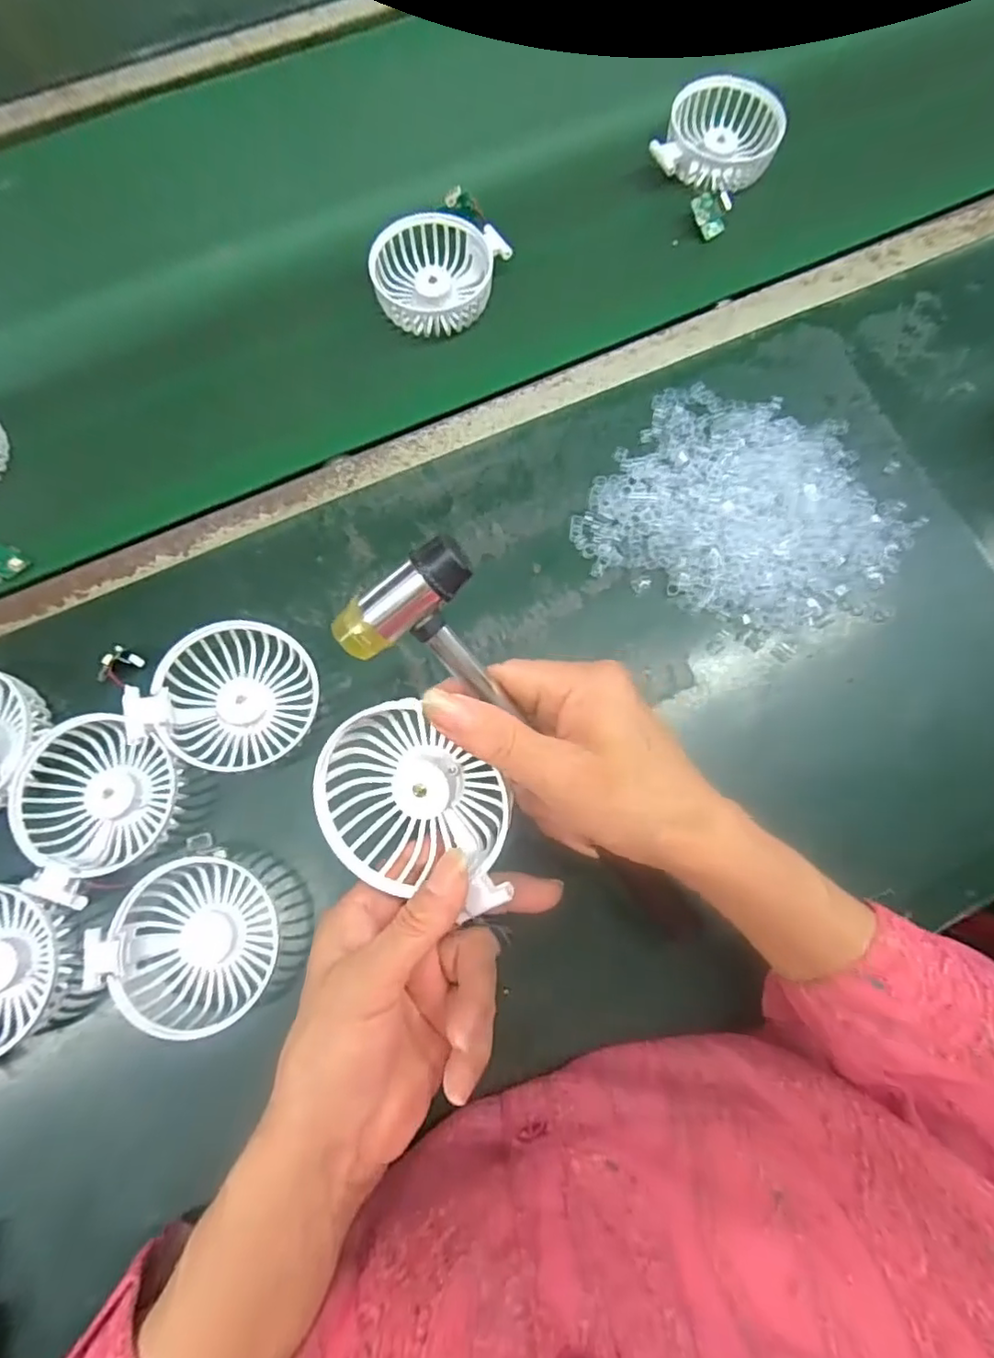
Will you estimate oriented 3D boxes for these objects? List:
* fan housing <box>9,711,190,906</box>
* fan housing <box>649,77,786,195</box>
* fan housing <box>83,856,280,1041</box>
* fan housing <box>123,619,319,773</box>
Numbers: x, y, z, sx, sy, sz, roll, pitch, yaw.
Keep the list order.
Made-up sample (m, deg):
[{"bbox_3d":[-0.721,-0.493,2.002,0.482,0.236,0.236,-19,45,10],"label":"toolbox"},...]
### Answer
[{"bbox_3d":[-0.234,0.071,0.348,0.082,0.036,0.099,27,77,5],"label":"fan housing"},{"bbox_3d":[0.178,-0.431,0.482,0.090,0.028,0.079,20,77,4],"label":"fan housing"},{"bbox_3d":[-0.169,0.149,0.344,0.085,0.048,0.081,0,76,-1],"label":"fan housing"},{"bbox_3d":[-0.159,0.010,0.366,0.086,0.023,0.089,32,68,-20],"label":"fan housing"}]

